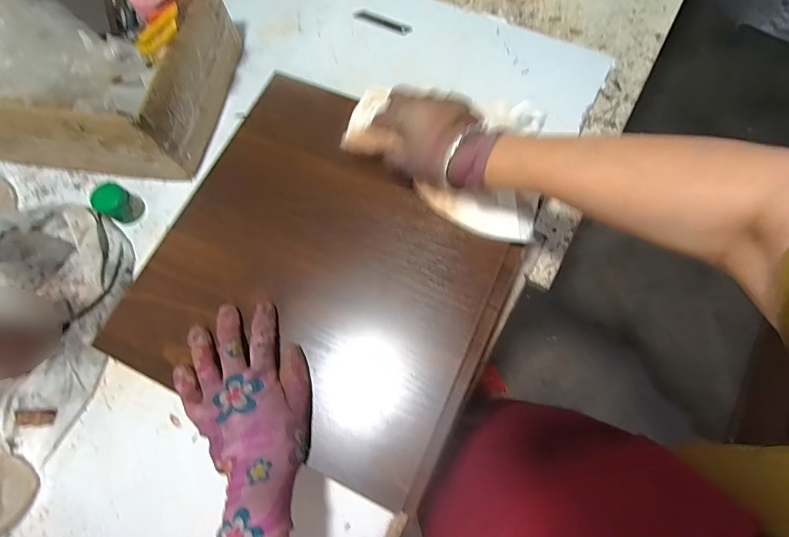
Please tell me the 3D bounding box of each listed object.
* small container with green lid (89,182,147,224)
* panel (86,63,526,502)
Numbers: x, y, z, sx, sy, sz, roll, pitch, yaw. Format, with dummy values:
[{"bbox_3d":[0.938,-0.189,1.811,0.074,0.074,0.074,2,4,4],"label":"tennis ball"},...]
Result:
[{"bbox_3d":[-0.351,-0.082,0.500,0.037,0.046,0.040,0,73,2],"label":"small container with green lid"},{"bbox_3d":[-0.065,-0.011,0.408,0.358,0.018,0.345,25,75,9],"label":"panel"}]

